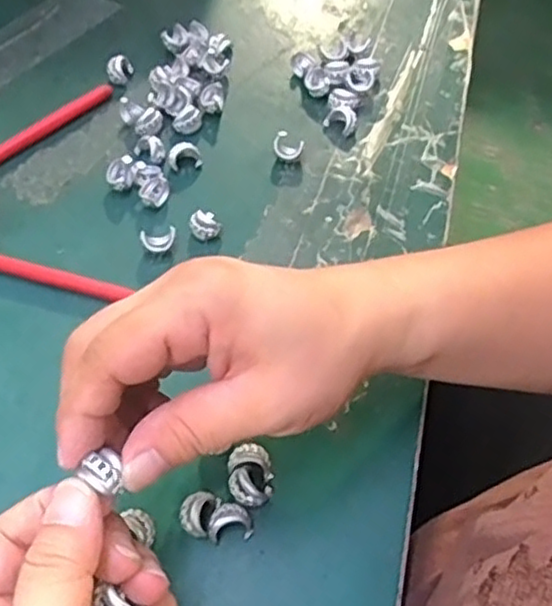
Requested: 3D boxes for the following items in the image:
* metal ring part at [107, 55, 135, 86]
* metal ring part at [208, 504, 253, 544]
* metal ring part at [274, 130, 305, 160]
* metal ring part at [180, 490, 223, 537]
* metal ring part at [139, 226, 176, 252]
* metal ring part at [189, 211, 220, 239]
[{"bbox_3d":[-0.096,-0.144,0.418,0.016,0.013,0.014,-11,61,-8],"label":"metal ring part"},{"bbox_3d":[-0.019,0.092,0.283,0.018,0.011,0.014,-6,60,-5],"label":"metal ring part"},{"bbox_3d":[0.007,-0.089,0.384,0.016,0.016,0.011,6,60,2],"label":"metal ring part"},{"bbox_3d":[-0.033,0.088,0.286,0.014,0.009,0.019,19,61,9],"label":"metal ring part"},{"bbox_3d":[-0.061,-0.032,0.353,0.018,0.010,0.011,-6,60,-5],"label":"metal ring part"},{"bbox_3d":[-0.038,-0.041,0.358,0.014,0.011,0.015,1,60,-1],"label":"metal ring part"}]

